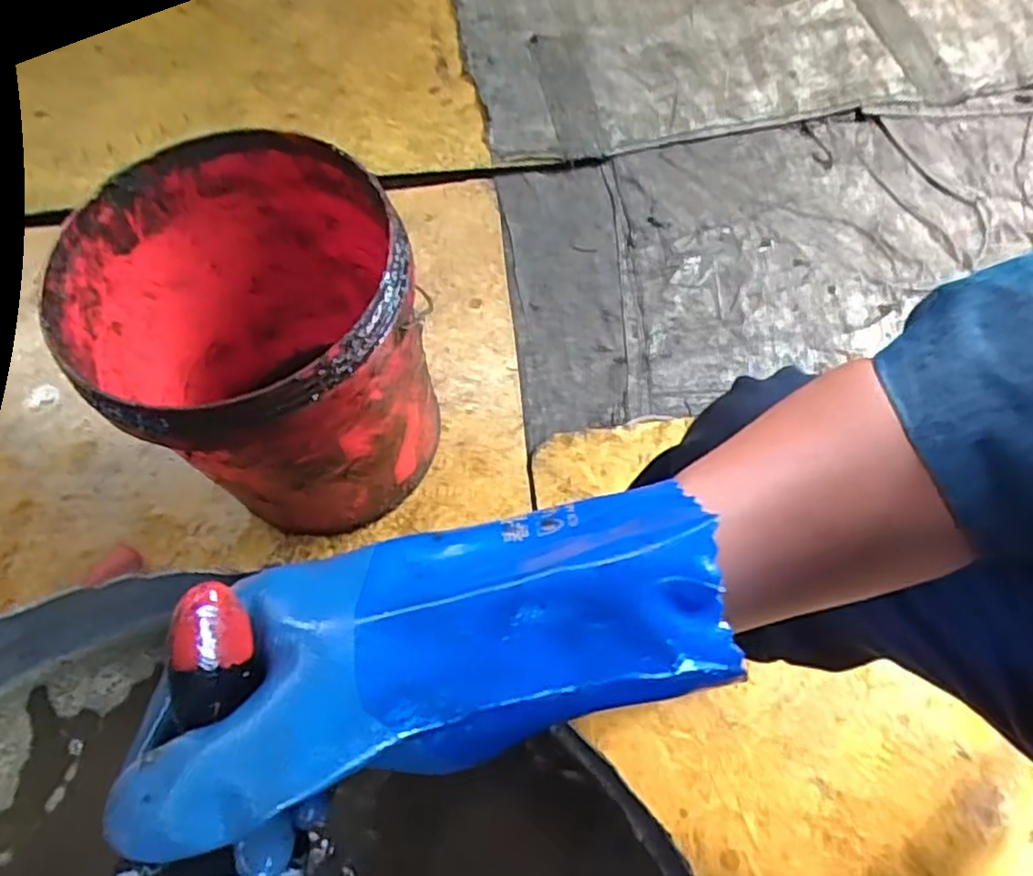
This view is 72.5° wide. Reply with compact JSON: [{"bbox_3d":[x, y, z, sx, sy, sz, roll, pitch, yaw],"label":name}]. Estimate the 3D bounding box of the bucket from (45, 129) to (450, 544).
[{"bbox_3d":[-0.258,-0.100,0.761,0.336,0.308,0.311,-1,64,3],"label":"bucket"}]

